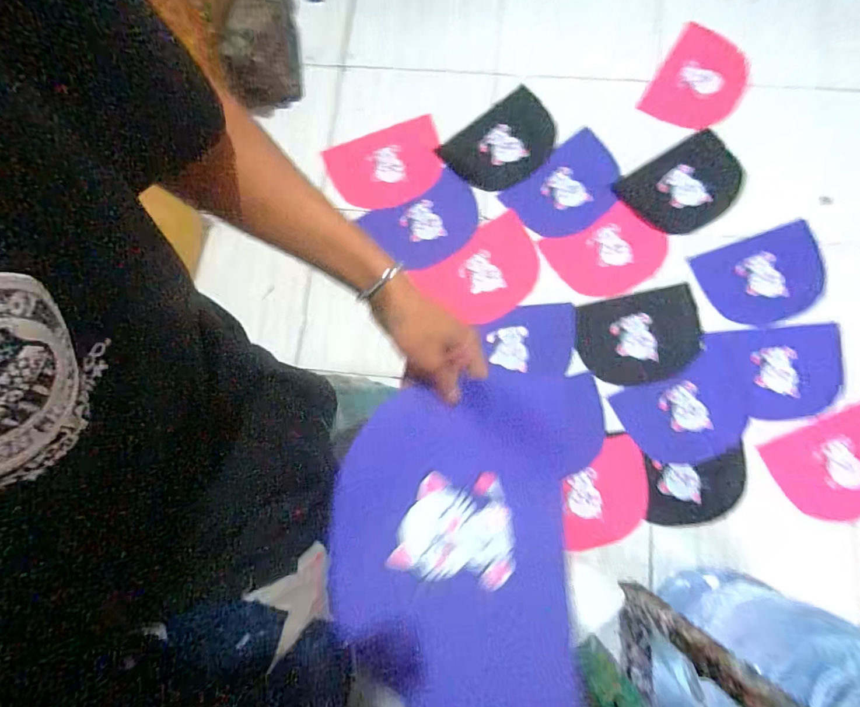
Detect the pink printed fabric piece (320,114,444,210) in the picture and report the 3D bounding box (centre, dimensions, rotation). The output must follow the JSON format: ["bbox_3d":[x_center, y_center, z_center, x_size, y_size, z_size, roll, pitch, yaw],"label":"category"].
[{"bbox_3d":[-0.107,-0.455,1.108,0.277,0.011,0.192,-19,86,4],"label":"pink printed fabric piece"}]

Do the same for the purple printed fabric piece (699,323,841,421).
[{"bbox_3d":[0.749,0.041,0.965,0.284,0.008,0.194,-5,82,3],"label":"purple printed fabric piece"}]

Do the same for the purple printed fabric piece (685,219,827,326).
[{"bbox_3d":[0.766,-0.174,1.008,0.296,0.009,0.197,-19,81,1],"label":"purple printed fabric piece"}]

